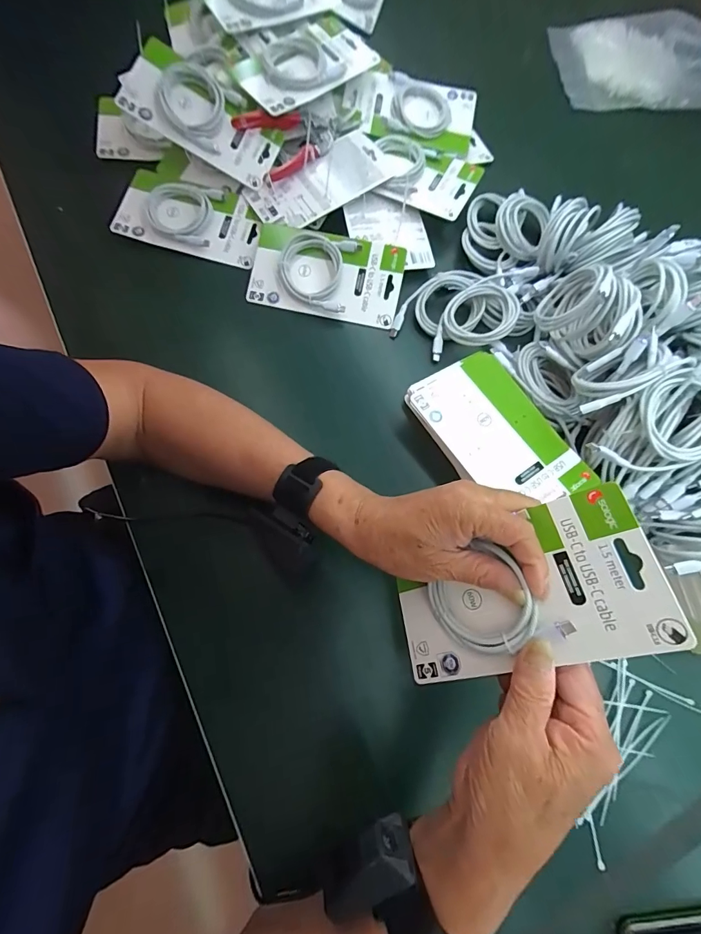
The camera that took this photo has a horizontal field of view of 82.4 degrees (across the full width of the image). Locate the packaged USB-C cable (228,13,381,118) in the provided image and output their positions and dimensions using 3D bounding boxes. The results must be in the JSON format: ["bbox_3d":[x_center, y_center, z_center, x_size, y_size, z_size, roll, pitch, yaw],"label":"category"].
[{"bbox_3d":[-0.060,-0.528,0.516,0.189,0.029,0.108,-40,78,-12],"label":"packaged USB-C cable"}]

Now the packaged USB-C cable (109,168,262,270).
[{"bbox_3d":[-0.197,-0.317,0.507,0.179,0.025,0.098,13,73,3],"label":"packaged USB-C cable"}]

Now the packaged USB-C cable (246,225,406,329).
[{"bbox_3d":[-0.028,-0.232,0.482,0.179,0.019,0.097,13,90,1],"label":"packaged USB-C cable"}]

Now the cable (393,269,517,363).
[{"bbox_3d":[0.127,-0.182,0.467,0.122,0.035,0.120,32,75,8],"label":"cable"}]

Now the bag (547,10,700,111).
[{"bbox_3d":[0.456,-0.630,0.619,0.277,0.026,0.184,-5,73,-3],"label":"bag"}]

